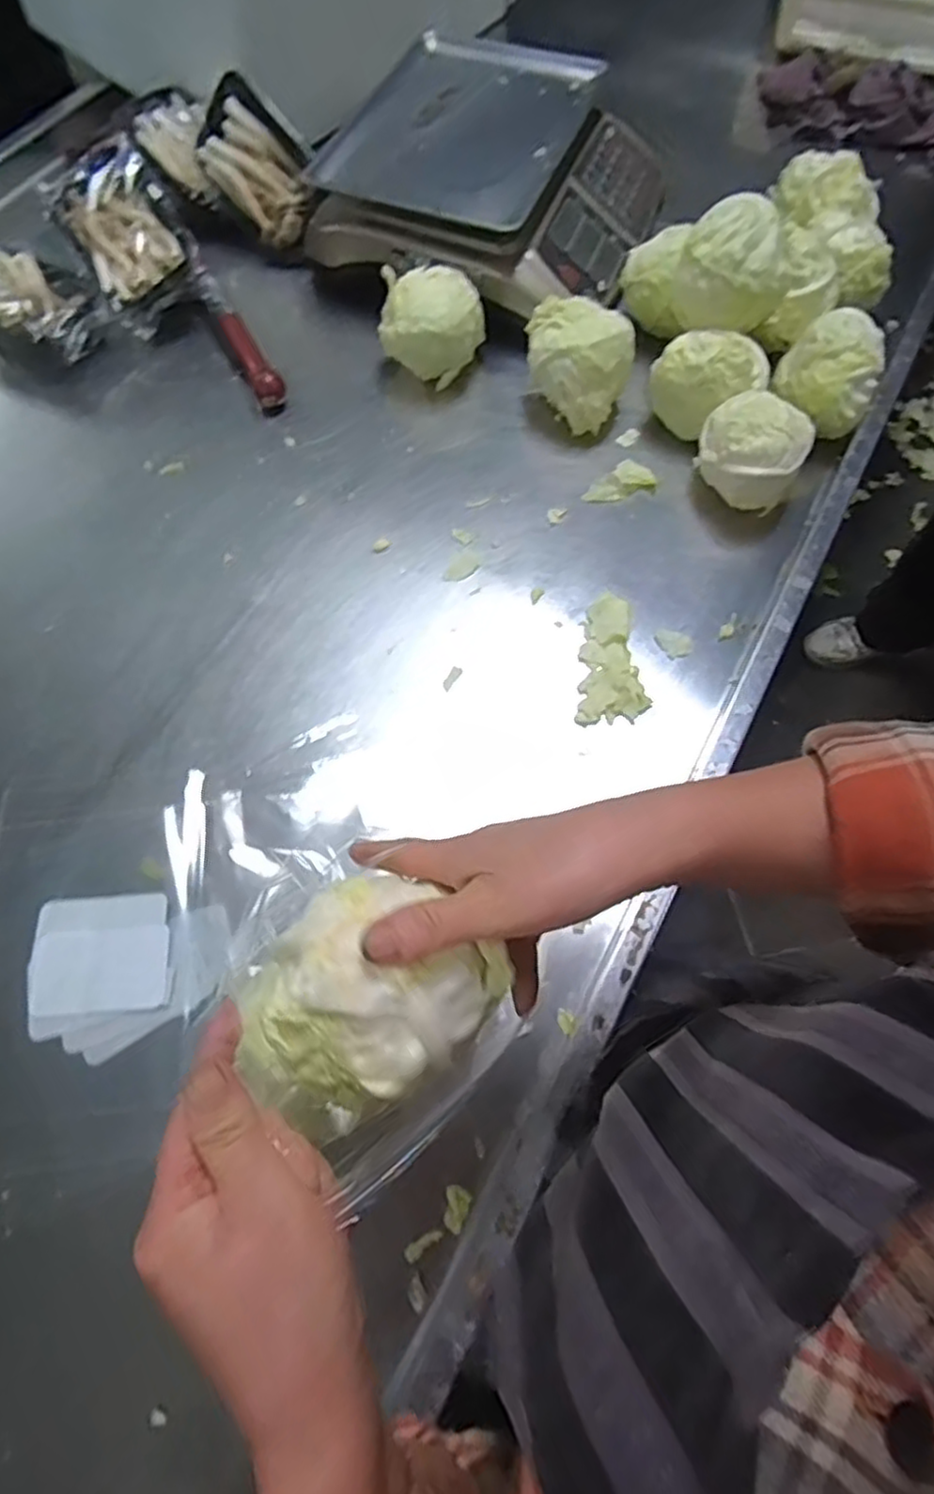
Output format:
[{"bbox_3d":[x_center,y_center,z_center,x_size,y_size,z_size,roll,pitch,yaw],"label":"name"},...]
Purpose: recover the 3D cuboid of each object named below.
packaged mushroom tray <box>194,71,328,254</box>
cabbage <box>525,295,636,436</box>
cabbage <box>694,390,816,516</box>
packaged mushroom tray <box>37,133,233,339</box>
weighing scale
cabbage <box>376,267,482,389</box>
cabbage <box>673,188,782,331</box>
[{"bbox_3d":[-0.237,-0.658,0.811,0.110,0.031,0.161,-38,100,29],"label":"packaged mushroom tray"},{"bbox_3d":[0.113,-0.384,0.719,0.104,0.097,0.102,6,67,3],"label":"cabbage"},{"bbox_3d":[0.265,-0.273,0.671,0.096,0.093,0.077,25,69,10],"label":"cabbage"},{"bbox_3d":[-0.367,-0.555,0.771,0.120,0.033,0.199,-34,95,1],"label":"packaged mushroom tray"},{"bbox_3d":[0.037,-0.651,0.821,0.341,0.104,0.344,20,68,8],"label":"weighing scale"},{"bbox_3d":[-0.035,-0.441,0.749,0.108,0.087,0.085,-3,67,-1],"label":"cabbage"},{"bbox_3d":[0.253,-0.452,0.668,0.101,0.080,0.081,15,67,7],"label":"cabbage"}]

